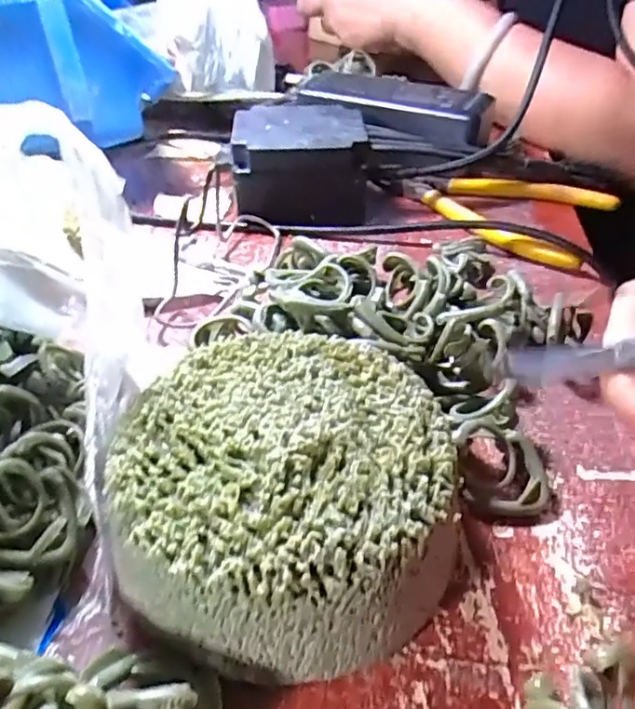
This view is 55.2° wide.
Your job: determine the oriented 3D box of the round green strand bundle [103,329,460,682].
[{"bbox_3d":[-0.009,0.042,0.188,0.094,0.046,0.099,0,41,0],"label":"round green strand bundle"}]

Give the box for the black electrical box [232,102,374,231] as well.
[{"bbox_3d":[-0.011,-0.118,0.376,0.077,0.050,0.069,-1,41,-2],"label":"black electrical box"}]

